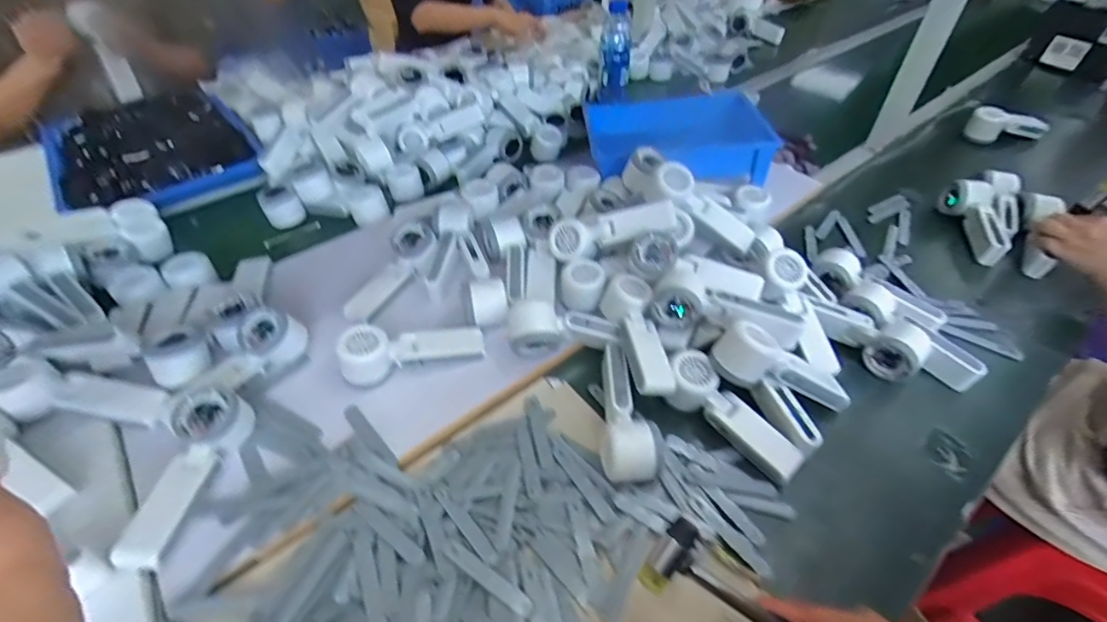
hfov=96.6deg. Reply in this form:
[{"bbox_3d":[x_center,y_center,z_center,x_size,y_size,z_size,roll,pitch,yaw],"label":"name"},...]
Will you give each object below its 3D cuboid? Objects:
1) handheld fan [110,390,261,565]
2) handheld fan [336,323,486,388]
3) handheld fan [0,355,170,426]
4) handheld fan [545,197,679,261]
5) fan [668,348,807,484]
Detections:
[{"bbox_3d":[-0.360,0.154,0.480,0.057,0.050,0.169,9,49,5],"label":"handheld fan"},{"bbox_3d":[-0.165,0.045,0.589,0.164,0.053,0.055,-9,50,-10],"label":"handheld fan"},{"bbox_3d":[-0.503,0.091,0.531,0.149,0.042,0.056,13,46,-14],"label":"handheld fan"},{"bbox_3d":[0.078,-0.107,0.661,0.173,0.050,0.045,-14,48,9],"label":"handheld fan"},{"bbox_3d":[0.198,0.115,0.549,0.056,0.044,0.168,-36,59,-29],"label":"fan"}]

